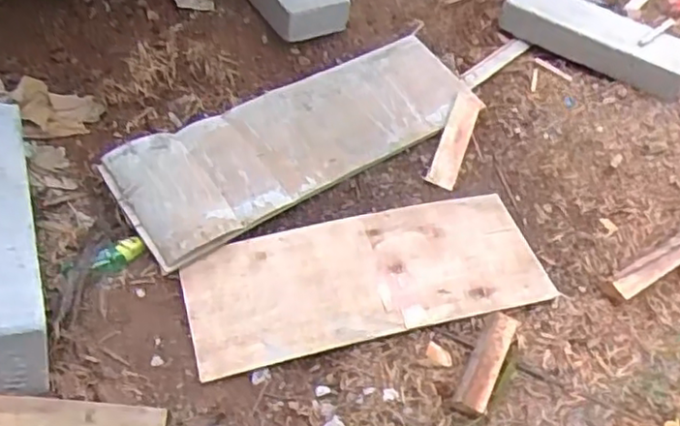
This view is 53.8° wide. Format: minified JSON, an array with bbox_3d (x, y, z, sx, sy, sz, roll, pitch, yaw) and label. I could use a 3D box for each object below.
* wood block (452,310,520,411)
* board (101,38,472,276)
[{"bbox_3d":[0.279,0.276,1.269,0.058,0.033,0.220,22,49,17],"label":"wood block"},{"bbox_3d":[-0.080,-0.188,1.596,0.898,0.058,0.303,-27,69,-26],"label":"board"}]

